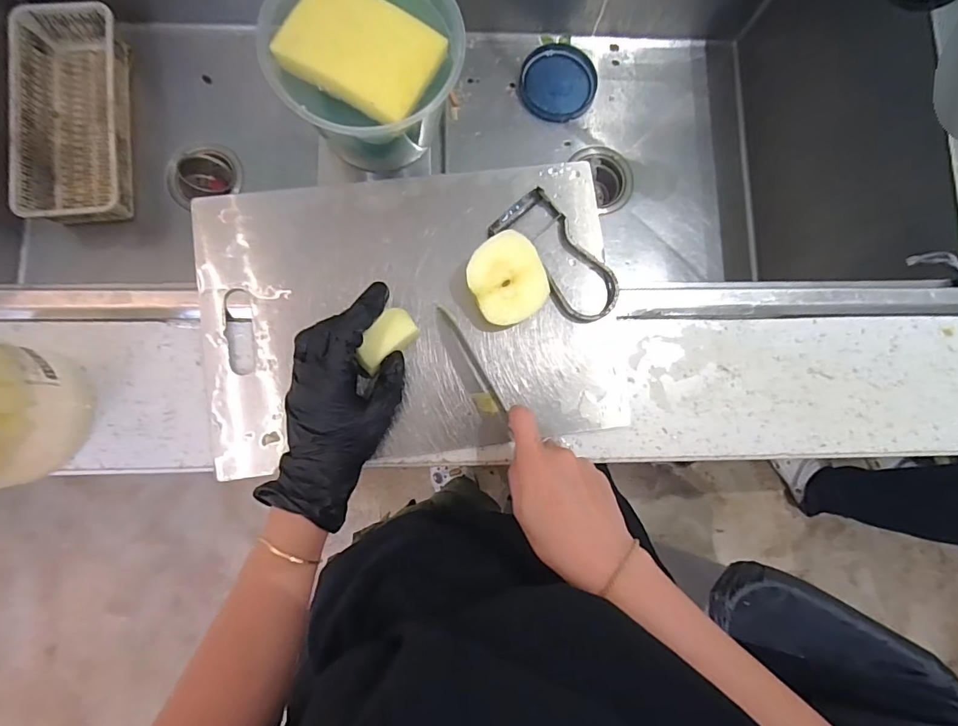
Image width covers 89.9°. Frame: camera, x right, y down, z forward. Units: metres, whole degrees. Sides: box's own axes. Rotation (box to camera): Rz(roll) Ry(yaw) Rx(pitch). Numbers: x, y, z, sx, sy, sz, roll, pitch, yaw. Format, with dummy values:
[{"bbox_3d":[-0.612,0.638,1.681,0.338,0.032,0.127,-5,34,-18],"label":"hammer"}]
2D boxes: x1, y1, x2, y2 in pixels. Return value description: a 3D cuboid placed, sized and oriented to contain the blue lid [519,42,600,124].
[{"bbox_3d":[0.128,-0.449,0.771,0.122,0.010,0.112,-1,100,-7],"label":"blue lid"}]

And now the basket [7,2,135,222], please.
[{"bbox_3d":[-0.577,-0.351,0.688,0.135,0.059,0.307,-5,84,-4],"label":"basket"}]

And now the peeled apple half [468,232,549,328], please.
[{"bbox_3d":[0.021,-0.067,0.385,0.063,0.024,0.063,-1,99,-7],"label":"peeled apple half"}]

